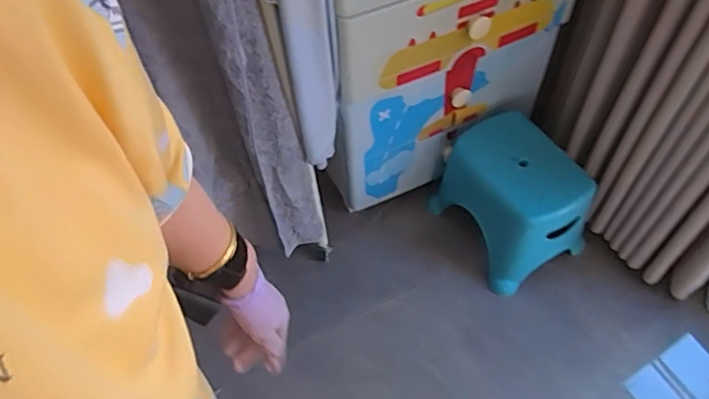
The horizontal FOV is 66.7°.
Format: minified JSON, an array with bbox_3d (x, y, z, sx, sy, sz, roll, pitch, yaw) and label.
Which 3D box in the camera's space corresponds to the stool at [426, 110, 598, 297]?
[{"bbox_3d":[0.405,-0.006,1.423,0.267,0.263,0.382,-29,59,-17],"label":"stool"}]

